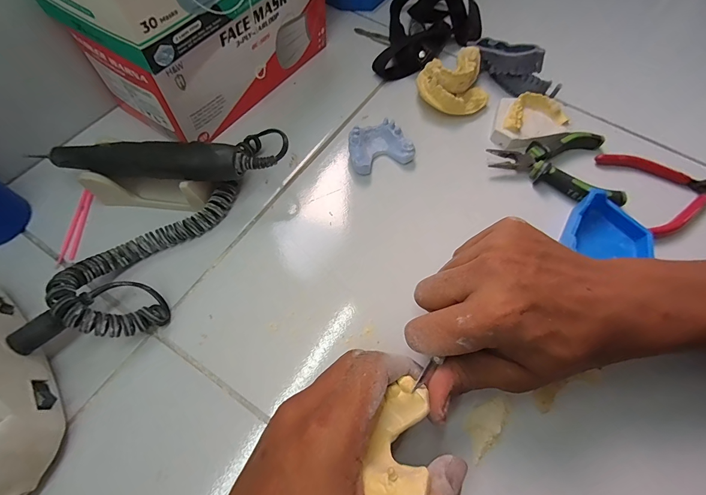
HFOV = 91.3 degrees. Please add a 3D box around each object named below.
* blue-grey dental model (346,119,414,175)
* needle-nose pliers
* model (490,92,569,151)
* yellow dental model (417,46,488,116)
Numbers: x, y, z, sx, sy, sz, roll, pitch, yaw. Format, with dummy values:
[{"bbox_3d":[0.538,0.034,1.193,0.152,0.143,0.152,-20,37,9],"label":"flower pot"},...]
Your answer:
[{"bbox_3d":[0.022,-0.091,0.314,0.056,0.022,0.044,-18,66,-12],"label":"blue-grey dental model"},{"bbox_3d":[0.181,-0.073,0.313,0.108,0.018,0.074,2,63,-2],"label":"needle-nose pliers"},{"bbox_3d":[0.168,-0.122,0.332,0.066,0.021,0.054,-1,64,-4],"label":"model"},{"bbox_3d":[0.099,-0.167,0.345,0.069,0.033,0.070,1,63,-2],"label":"yellow dental model"}]

